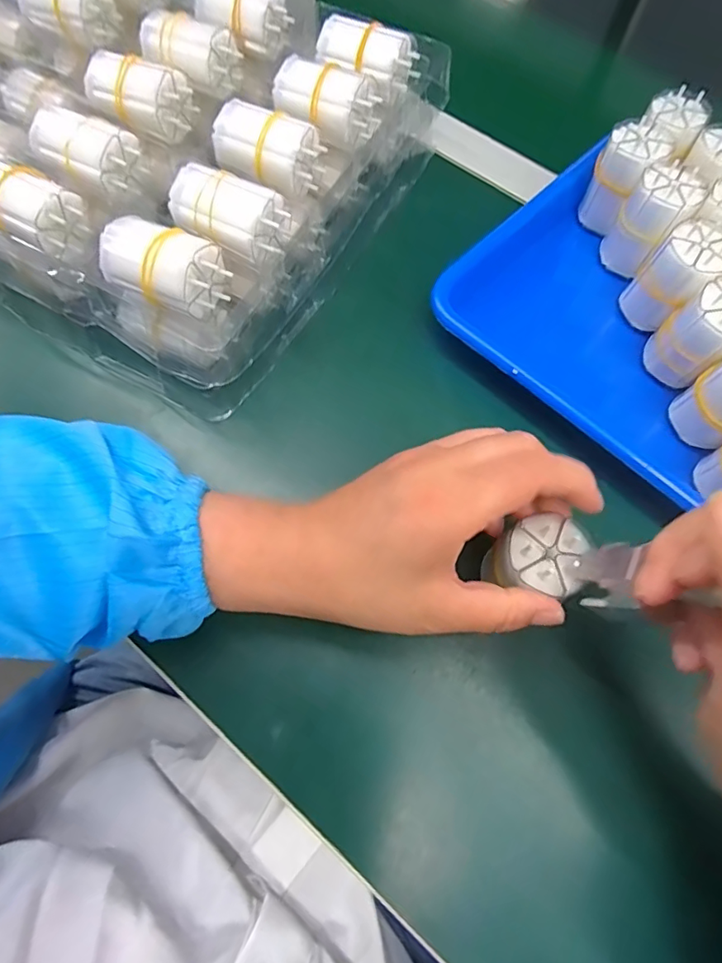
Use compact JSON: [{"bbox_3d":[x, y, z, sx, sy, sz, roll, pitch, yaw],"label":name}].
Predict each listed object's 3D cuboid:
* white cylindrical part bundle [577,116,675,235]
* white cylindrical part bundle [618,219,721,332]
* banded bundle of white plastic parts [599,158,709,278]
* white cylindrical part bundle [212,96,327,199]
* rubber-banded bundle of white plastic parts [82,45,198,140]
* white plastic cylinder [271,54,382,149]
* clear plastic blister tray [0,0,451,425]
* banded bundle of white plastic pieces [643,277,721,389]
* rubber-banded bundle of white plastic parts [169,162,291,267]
[{"bbox_3d":[0.174,-0.204,0.341,0.034,0.057,0.039,38,72,12],"label":"white cylindrical part bundle"},{"bbox_3d":[0.190,-0.121,0.309,0.037,0.059,0.037,1,69,-2],"label":"white cylindrical part bundle"},{"bbox_3d":[0.184,-0.165,0.325,0.037,0.056,0.031,43,73,14],"label":"banded bundle of white plastic parts"},{"bbox_3d":[-0.055,-0.200,0.305,0.064,0.033,0.038,30,71,9],"label":"white cylindrical part bundle"},{"bbox_3d":[-0.143,-0.247,0.318,0.066,0.032,0.038,25,70,8],"label":"rubber-banded bundle of white plastic parts"},{"bbox_3d":[-0.021,-0.239,0.316,0.062,0.027,0.039,22,70,7],"label":"white plastic cylinder"},{"bbox_3d":[-0.188,-0.256,0.350,0.411,0.081,0.275,27,70,9],"label":"clear plastic blister tray"},{"bbox_3d":[0.199,-0.085,0.296,0.036,0.056,0.038,1,69,-2],"label":"banded bundle of white plastic pieces"},{"bbox_3d":[-0.074,-0.149,0.284,0.061,0.030,0.039,28,71,9],"label":"rubber-banded bundle of white plastic parts"}]

